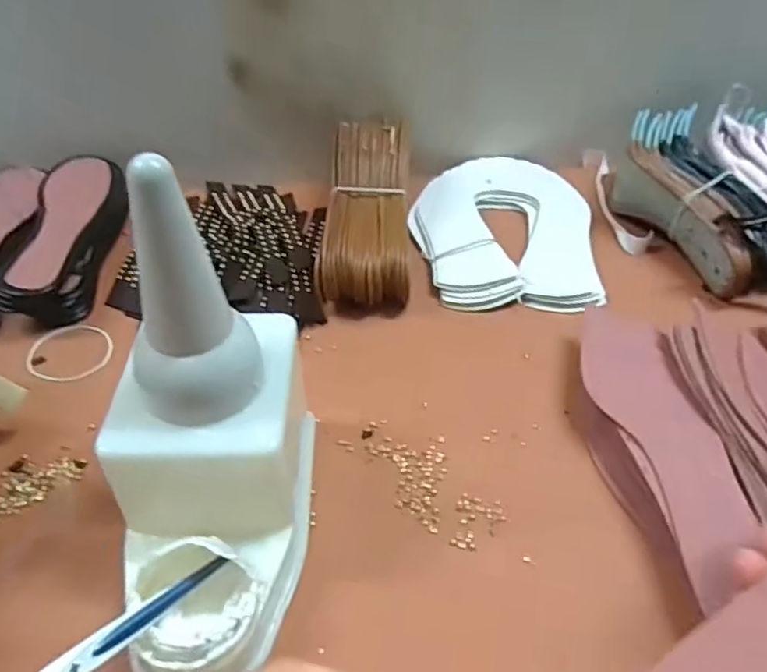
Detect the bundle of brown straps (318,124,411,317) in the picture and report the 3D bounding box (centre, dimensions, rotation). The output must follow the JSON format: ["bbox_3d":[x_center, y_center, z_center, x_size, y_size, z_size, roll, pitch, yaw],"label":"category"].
[{"bbox_3d":[-0.012,-0.124,0.611,0.080,0.072,0.226,2,46,2],"label":"bundle of brown straps"}]

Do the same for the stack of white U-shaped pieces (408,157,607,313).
[{"bbox_3d":[0.124,-0.118,0.650,0.181,0.016,0.251,3,47,6],"label":"stack of white U-shaped pieces"}]

